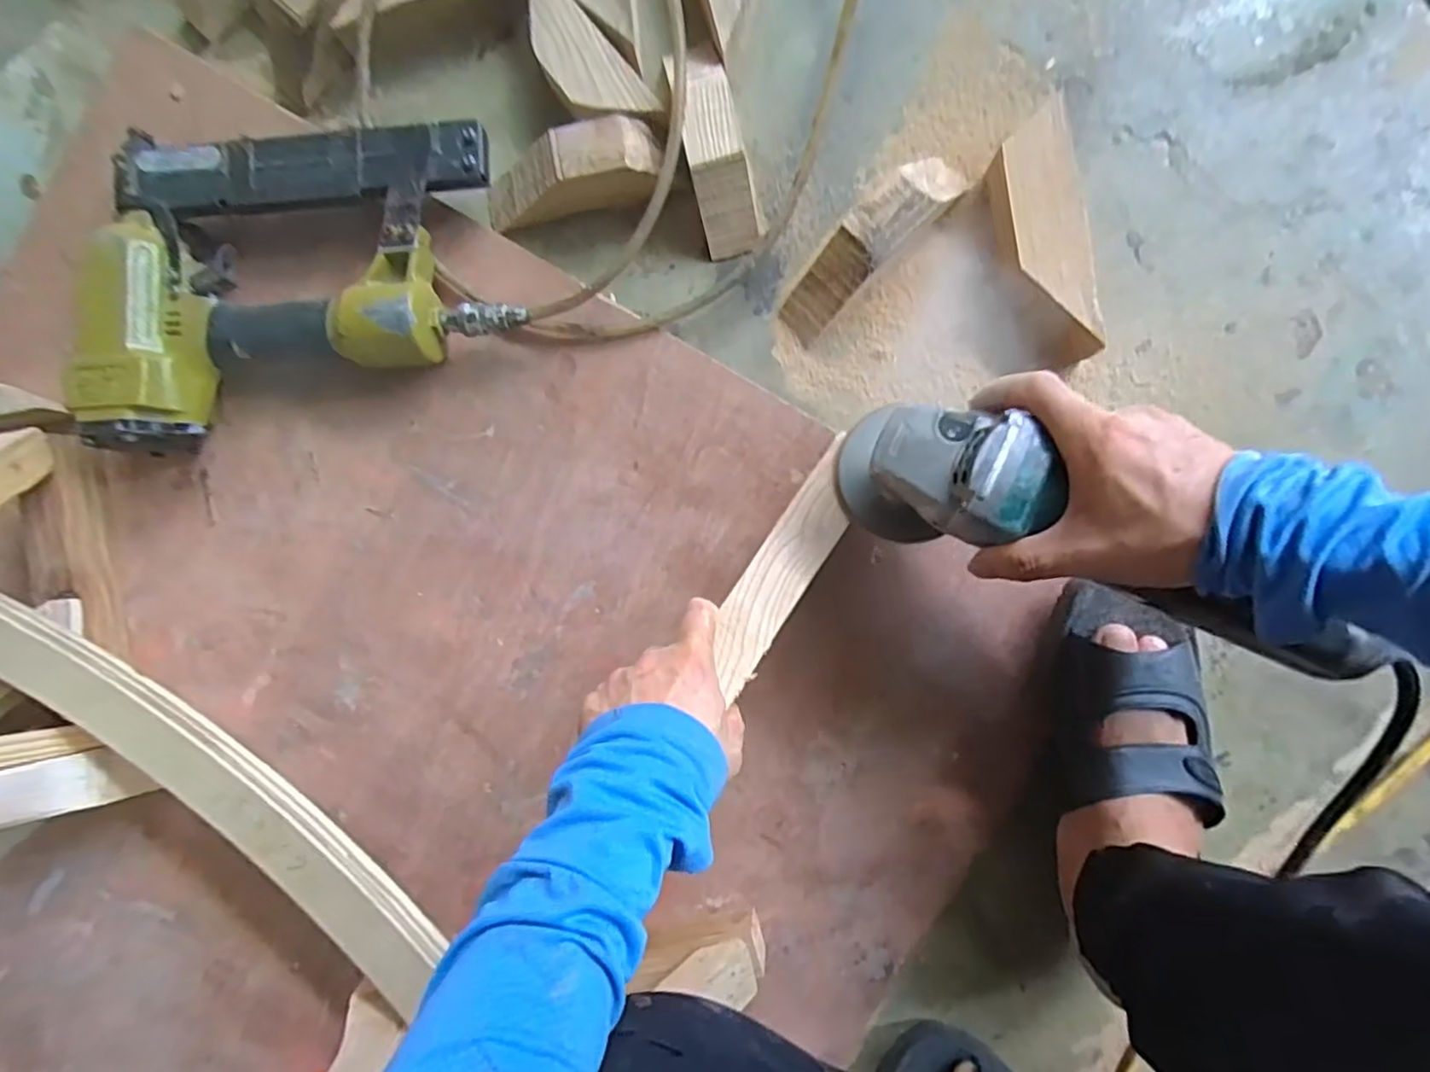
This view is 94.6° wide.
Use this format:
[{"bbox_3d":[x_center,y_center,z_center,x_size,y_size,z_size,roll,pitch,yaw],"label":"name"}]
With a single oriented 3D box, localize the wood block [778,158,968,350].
[{"bbox_3d":[0.116,-0.213,0.475,0.162,0.050,0.039,-44,86,3],"label":"wood block"}]

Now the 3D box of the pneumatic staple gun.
[{"bbox_3d":[-0.316,-0.201,0.496,0.323,0.070,0.226,-11,88,5],"label":"pneumatic staple gun"}]

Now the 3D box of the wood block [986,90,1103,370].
[{"bbox_3d":[0.229,-0.214,0.470,0.058,0.044,0.166,-9,88,5],"label":"wood block"}]

